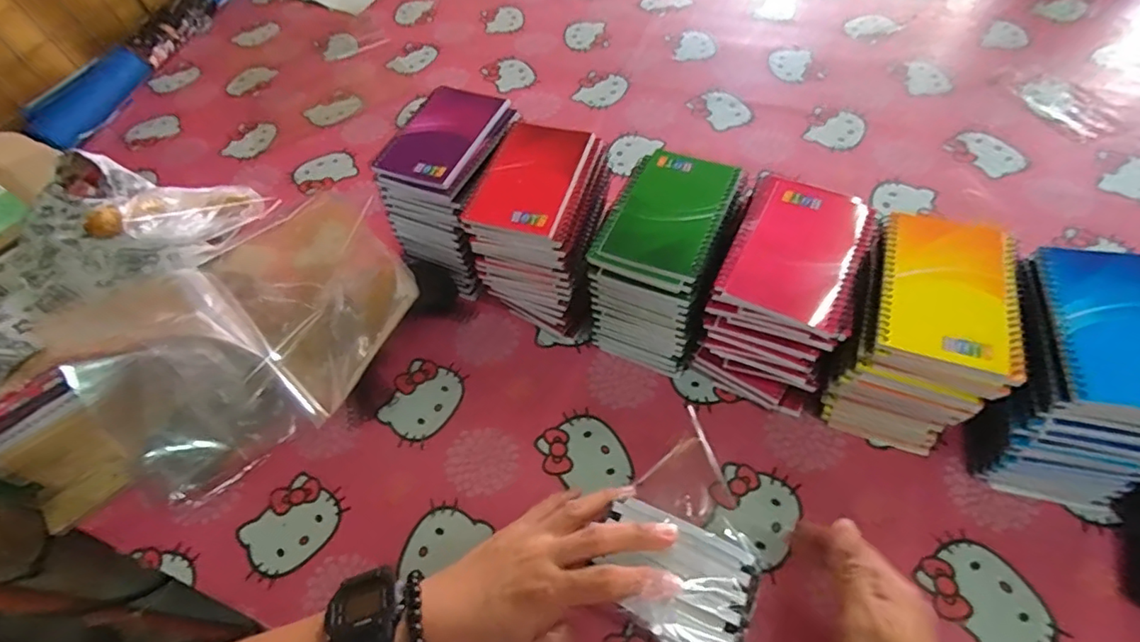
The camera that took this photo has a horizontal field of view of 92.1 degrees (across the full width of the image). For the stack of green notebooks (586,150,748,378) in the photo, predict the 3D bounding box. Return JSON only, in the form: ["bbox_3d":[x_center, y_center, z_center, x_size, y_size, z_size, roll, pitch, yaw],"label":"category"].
[{"bbox_3d":[0.088,-0.054,0.518,0.096,0.143,0.140,21,60,17],"label":"stack of green notebooks"}]

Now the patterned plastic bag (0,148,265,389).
[{"bbox_3d":[-0.563,-0.051,0.605,0.193,0.095,0.411,29,63,22],"label":"patterned plastic bag"}]

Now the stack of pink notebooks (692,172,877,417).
[{"bbox_3d":[0.186,-0.020,0.485,0.105,0.143,0.136,22,61,18],"label":"stack of pink notebooks"}]

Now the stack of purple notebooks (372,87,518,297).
[{"bbox_3d":[-0.114,-0.134,0.583,0.098,0.154,0.145,21,61,17],"label":"stack of purple notebooks"}]

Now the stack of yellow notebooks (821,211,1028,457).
[{"bbox_3d":[0.284,0.014,0.460,0.103,0.138,0.133,19,60,16],"label":"stack of yellow notebooks"}]

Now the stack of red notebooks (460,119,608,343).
[{"bbox_3d":[-0.023,-0.087,0.547,0.103,0.150,0.137,14,59,13],"label":"stack of red notebooks"}]

